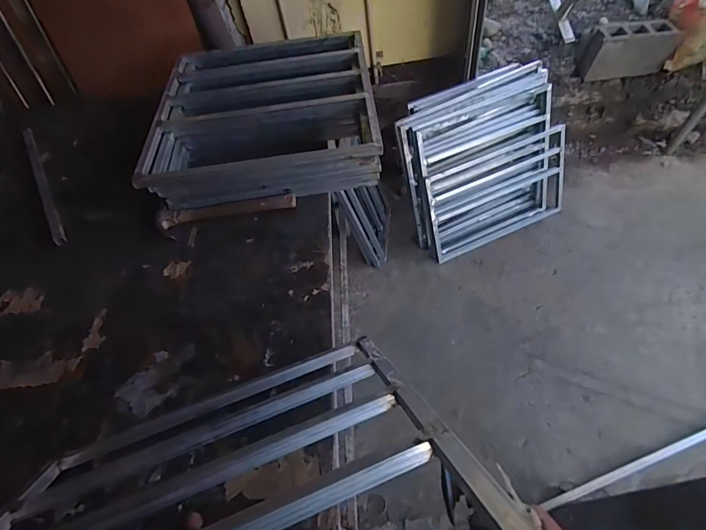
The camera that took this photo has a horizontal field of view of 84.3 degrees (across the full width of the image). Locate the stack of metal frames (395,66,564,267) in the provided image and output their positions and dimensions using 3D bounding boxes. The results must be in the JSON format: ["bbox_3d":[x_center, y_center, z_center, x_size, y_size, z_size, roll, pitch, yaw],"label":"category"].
[{"bbox_3d":[0.542,-0.422,1.643,0.694,0.656,0.229,-20,34,-9],"label":"stack of metal frames"}]

